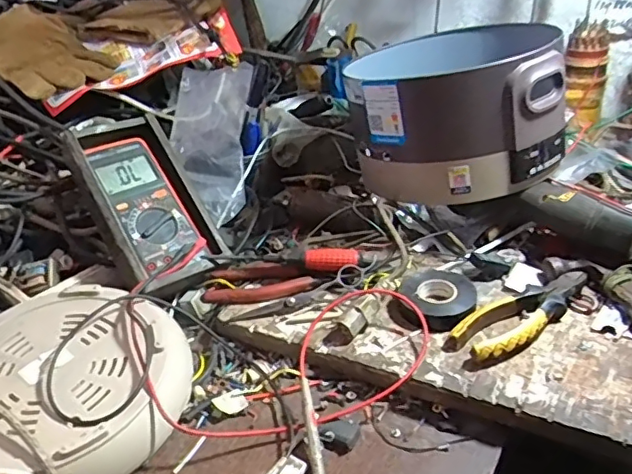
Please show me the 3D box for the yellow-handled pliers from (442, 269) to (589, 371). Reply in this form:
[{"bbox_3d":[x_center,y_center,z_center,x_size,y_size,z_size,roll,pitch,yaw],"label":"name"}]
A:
[{"bbox_3d":[0.196,0.070,0.531,0.171,0.021,0.052,-24,36,-25],"label":"yellow-handled pliers"}]

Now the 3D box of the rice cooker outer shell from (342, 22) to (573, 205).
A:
[{"bbox_3d":[0.167,-0.168,0.718,0.243,0.158,0.295,-1,33,8],"label":"rice cooker outer shell"}]

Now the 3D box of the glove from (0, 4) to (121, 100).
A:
[{"bbox_3d":[-0.412,-0.277,0.831,0.258,0.024,0.138,32,60,22],"label":"glove"}]

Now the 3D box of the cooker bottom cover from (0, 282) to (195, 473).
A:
[{"bbox_3d":[-0.216,0.123,0.497,0.210,0.048,0.199,21,42,36],"label":"cooker bottom cover"}]

